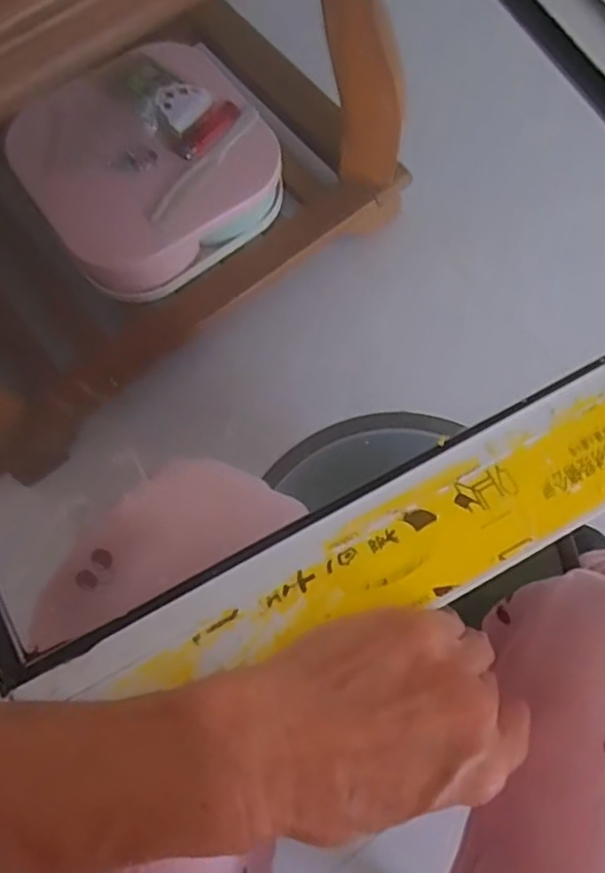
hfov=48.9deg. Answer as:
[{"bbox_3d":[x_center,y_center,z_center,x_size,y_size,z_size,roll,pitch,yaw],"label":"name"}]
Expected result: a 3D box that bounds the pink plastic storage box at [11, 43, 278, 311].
[{"bbox_3d":[-0.168,-0.297,0.735,0.252,0.080,0.241,-35,73,-9],"label":"pink plastic storage box"}]

